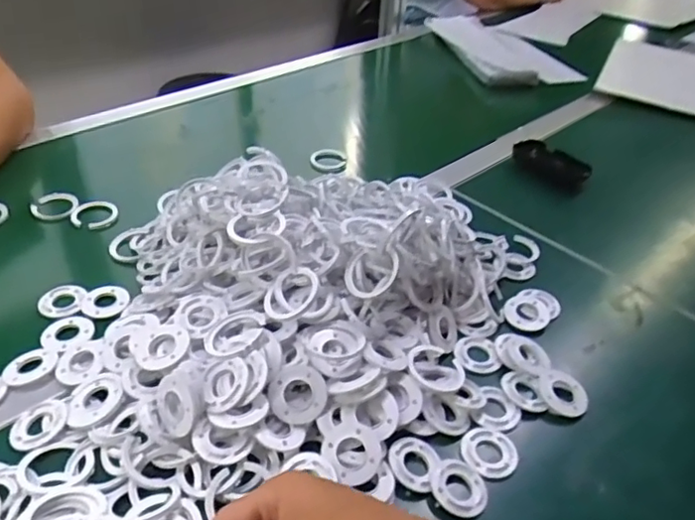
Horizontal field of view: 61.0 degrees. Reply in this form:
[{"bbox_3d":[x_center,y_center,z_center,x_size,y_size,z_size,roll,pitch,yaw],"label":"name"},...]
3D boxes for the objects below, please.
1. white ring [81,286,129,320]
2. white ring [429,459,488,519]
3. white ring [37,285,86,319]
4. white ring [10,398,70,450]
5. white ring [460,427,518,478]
[{"bbox_3d":[-0.236,0.040,0.577,0.044,0.005,0.043,2,38,-2],"label":"white ring"},{"bbox_3d":[0.083,0.168,0.440,0.043,0.008,0.043,2,38,-2],"label":"white ring"},{"bbox_3d":[-0.280,0.040,0.578,0.042,0.007,0.042,2,38,-2],"label":"white ring"},{"bbox_3d":[-0.240,0.127,0.459,0.043,0.008,0.040,2,38,-2],"label":"white ring"},{"bbox_3d":[0.113,0.152,0.470,0.044,0.004,0.043,2,38,-2],"label":"white ring"}]

